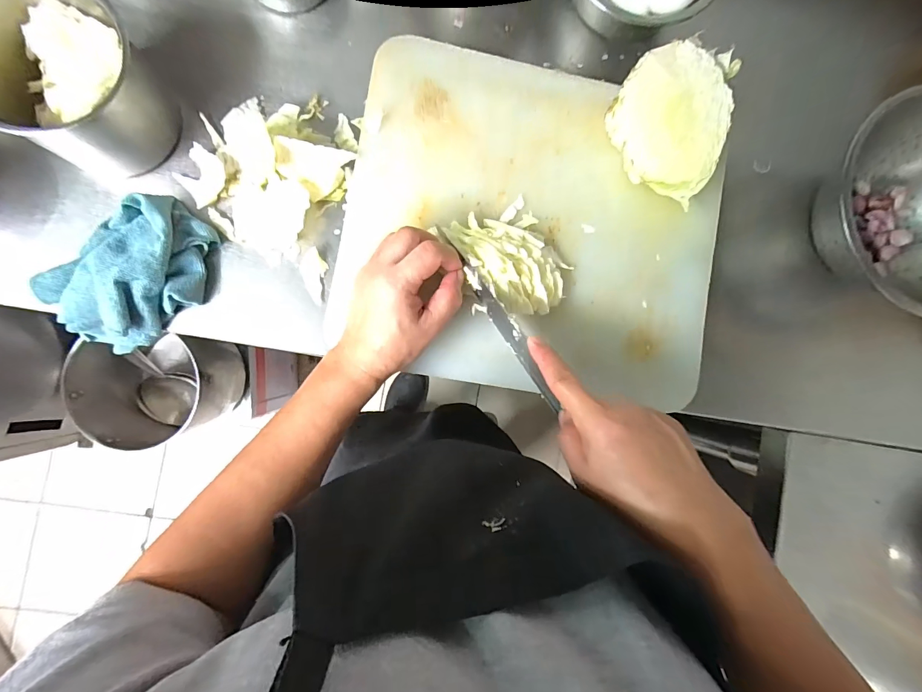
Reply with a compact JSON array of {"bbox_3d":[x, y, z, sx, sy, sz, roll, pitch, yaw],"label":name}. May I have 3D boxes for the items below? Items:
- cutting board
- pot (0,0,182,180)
[{"bbox_3d":[0.081,-0.124,0.413,0.386,0.022,0.331,9,87,-6],"label":"cutting board"},{"bbox_3d":[-0.346,-0.235,0.345,0.125,0.088,0.131,0,88,-6],"label":"pot"}]

